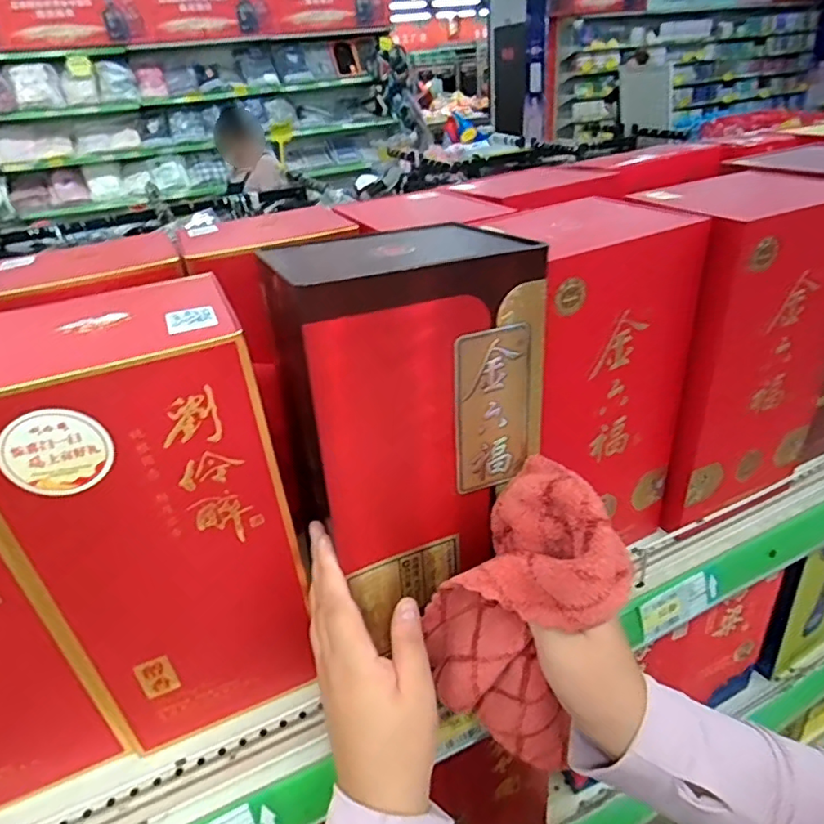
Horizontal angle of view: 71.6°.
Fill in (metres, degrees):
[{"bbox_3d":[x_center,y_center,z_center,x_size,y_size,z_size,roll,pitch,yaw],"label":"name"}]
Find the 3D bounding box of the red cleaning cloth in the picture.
[{"bbox_3d":[0.068,0.137,0.378,0.084,0.208,0.096,-1,26,-29],"label":"red cleaning cloth"}]

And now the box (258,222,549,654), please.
[{"bbox_3d":[-0.005,-0.006,0.391,0.156,0.224,0.115,-20,34,-24],"label":"box"}]

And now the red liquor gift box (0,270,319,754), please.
[{"bbox_3d":[-0.162,0.078,0.395,0.153,0.292,0.112,-17,33,-18],"label":"red liquor gift box"}]

